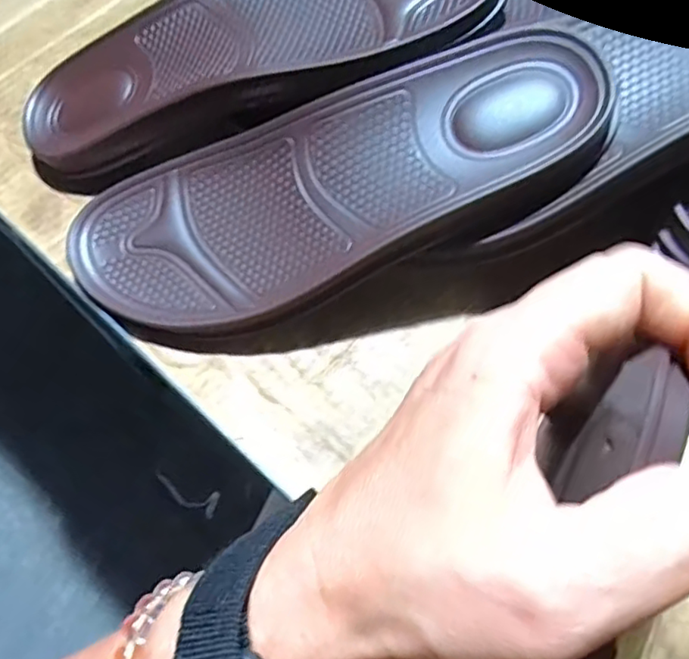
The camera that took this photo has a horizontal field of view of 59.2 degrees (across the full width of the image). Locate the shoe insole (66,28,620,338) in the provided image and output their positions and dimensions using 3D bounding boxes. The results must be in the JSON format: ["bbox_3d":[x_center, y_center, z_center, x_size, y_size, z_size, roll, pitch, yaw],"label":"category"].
[{"bbox_3d":[-0.007,-0.065,0.302,0.267,0.028,0.097,-18,65,11],"label":"shoe insole"}]

